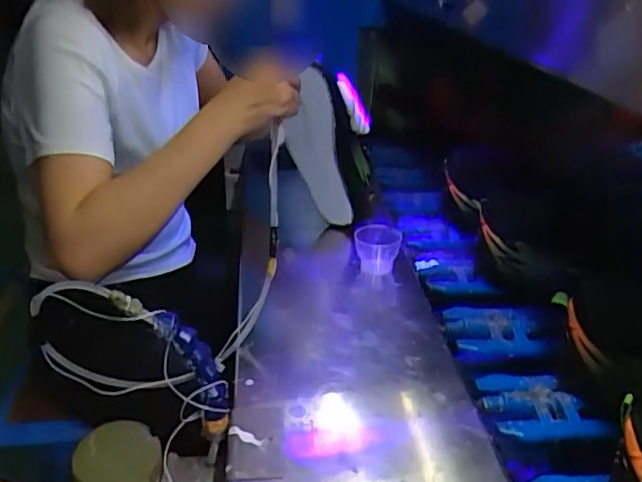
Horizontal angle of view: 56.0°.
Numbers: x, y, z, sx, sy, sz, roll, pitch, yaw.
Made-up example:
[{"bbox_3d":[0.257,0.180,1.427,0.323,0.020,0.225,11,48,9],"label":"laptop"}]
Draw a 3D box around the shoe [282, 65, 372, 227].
[{"bbox_3d":[0.003,-0.143,0.880,0.110,0.258,0.083,17,54,30],"label":"shoe"}]

